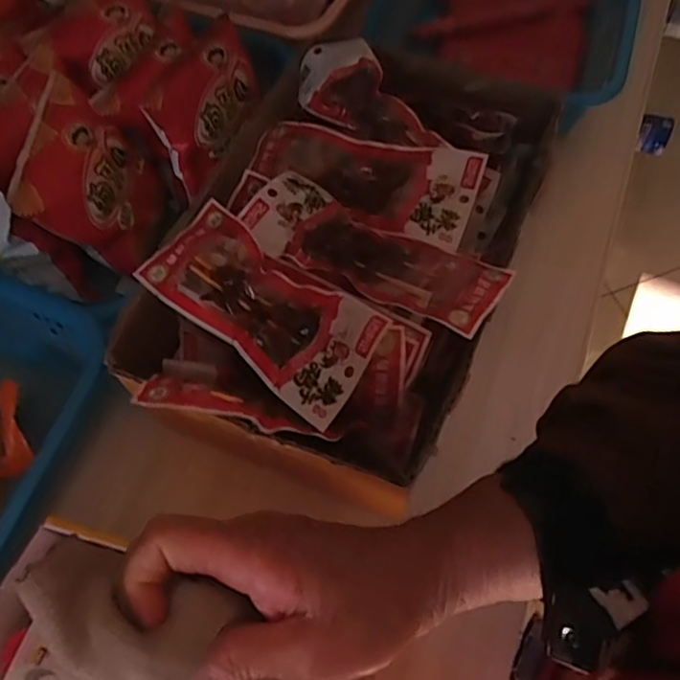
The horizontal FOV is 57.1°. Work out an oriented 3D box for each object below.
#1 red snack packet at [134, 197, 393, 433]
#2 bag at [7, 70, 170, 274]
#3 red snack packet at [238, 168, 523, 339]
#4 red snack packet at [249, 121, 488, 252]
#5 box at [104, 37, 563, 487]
[{"bbox_3d":[-0.056,-0.026,0.433,0.182,0.037,0.077,39,71,19],"label":"red snack packet"},{"bbox_3d":[-0.209,-0.133,0.535,0.040,0.128,0.124,-4,65,35],"label":"bag"},{"bbox_3d":[0.022,-0.066,0.453,0.192,0.029,0.075,27,68,15],"label":"red snack packet"},{"bbox_3d":[0.015,-0.132,0.505,0.188,0.029,0.080,19,66,12],"label":"red snack packet"},{"bbox_3d":[0.008,-0.077,0.505,0.250,0.115,0.373,26,67,14],"label":"box"}]

